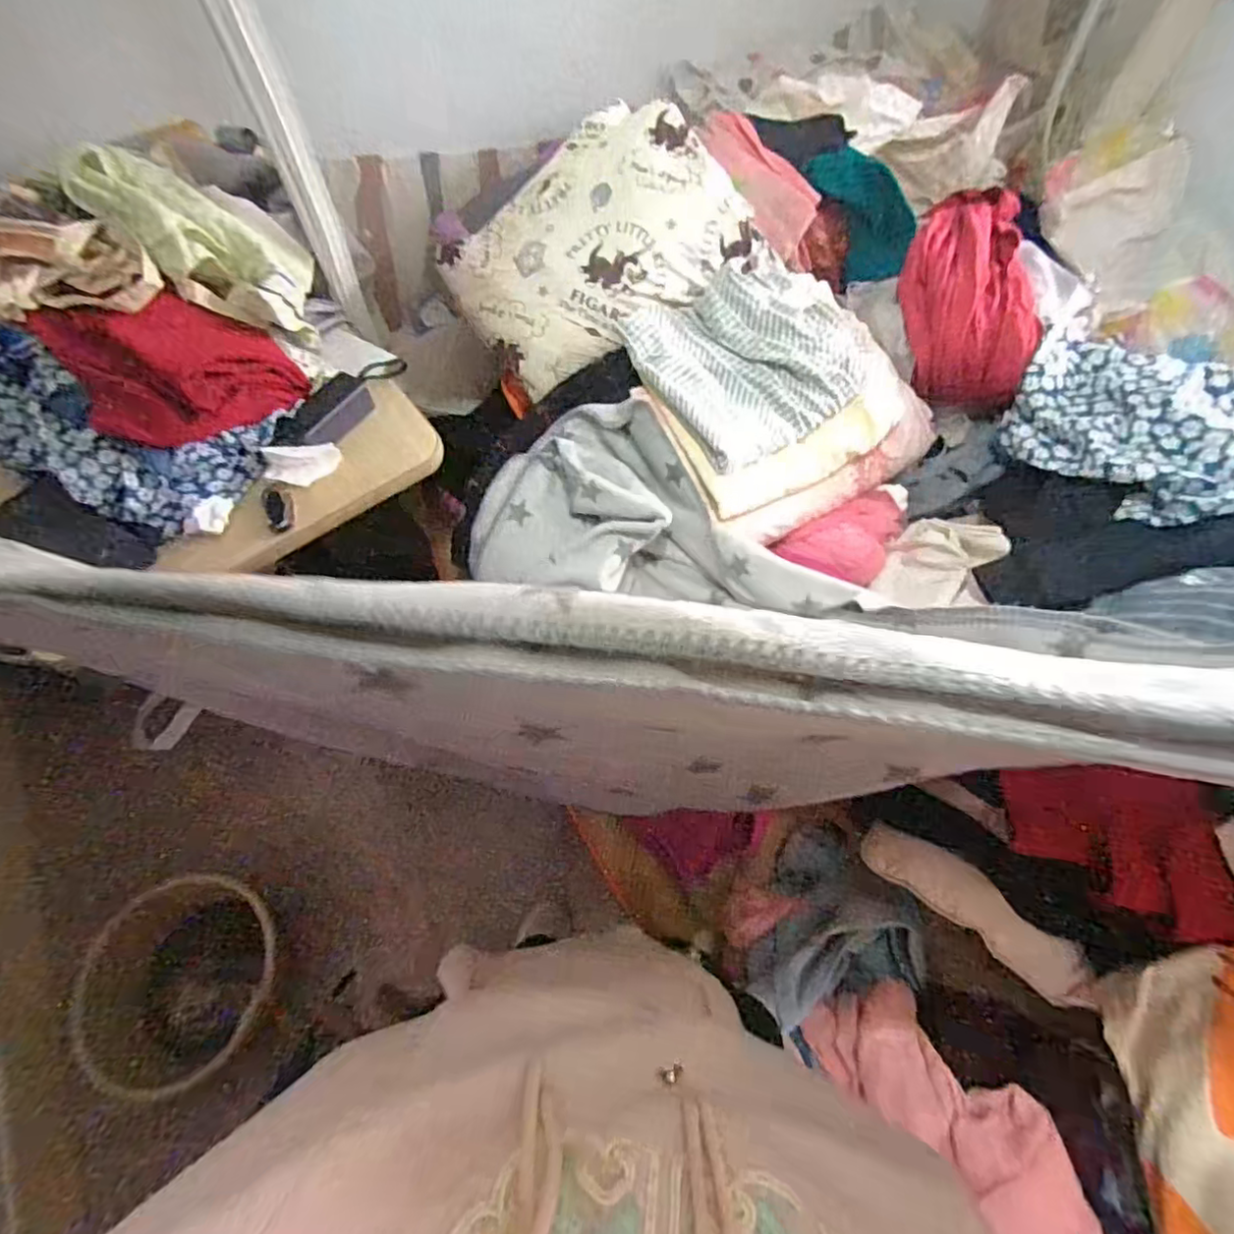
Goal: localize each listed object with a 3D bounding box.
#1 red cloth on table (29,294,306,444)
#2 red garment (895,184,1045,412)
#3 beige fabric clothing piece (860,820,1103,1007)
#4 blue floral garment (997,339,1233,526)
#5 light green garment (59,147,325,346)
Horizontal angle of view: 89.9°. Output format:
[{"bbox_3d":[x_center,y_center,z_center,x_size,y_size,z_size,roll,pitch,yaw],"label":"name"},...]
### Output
[{"bbox_3d":[-0.588,-0.346,0.844,0.260,0.044,0.197,-31,97,-31],"label":"red cloth on table"},{"bbox_3d":[0.596,-0.567,1.062,0.218,0.139,0.419,17,64,10],"label":"red garment"},{"bbox_3d":[0.405,0.332,0.709,0.250,0.024,0.071,39,94,30],"label":"beige fabric clothing piece"},{"bbox_3d":[0.753,-0.283,0.863,0.334,0.124,0.340,-1,62,2],"label":"blue floral garment"},{"bbox_3d":[-0.586,-0.527,0.854,0.351,0.090,0.165,29,63,-19],"label":"light green garment"}]

